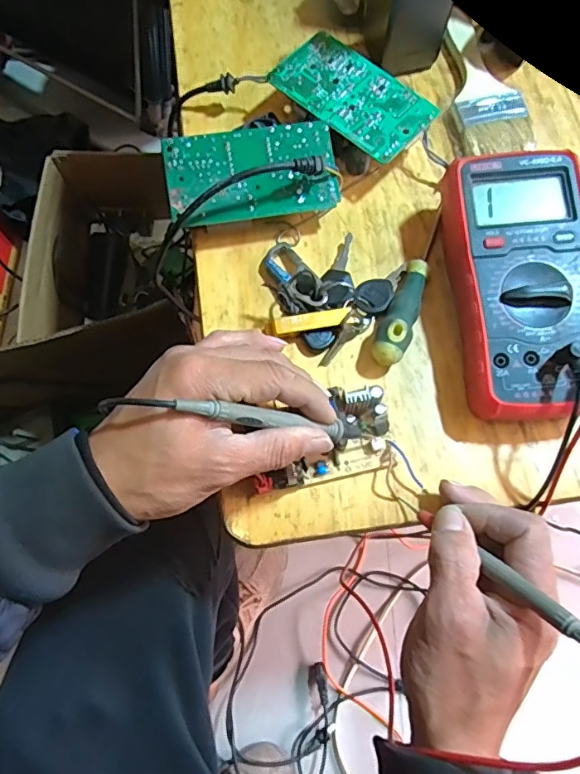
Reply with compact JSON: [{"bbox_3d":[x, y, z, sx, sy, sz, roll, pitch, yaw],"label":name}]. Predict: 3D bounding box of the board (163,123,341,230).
[{"bbox_3d":[-0.029,-0.159,0.401,0.123,0.022,0.067,-10,85,-4],"label":"board"}]

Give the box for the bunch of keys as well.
[{"bbox_3d":[0.023,-0.076,0.383,0.093,0.030,0.095,36,76,11],"label":"bunch of keys"}]

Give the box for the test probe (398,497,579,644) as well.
[{"bbox_3d":[0.106,0.096,0.287,0.010,0.145,0.011,-38,118,-11],"label":"test probe"}]

